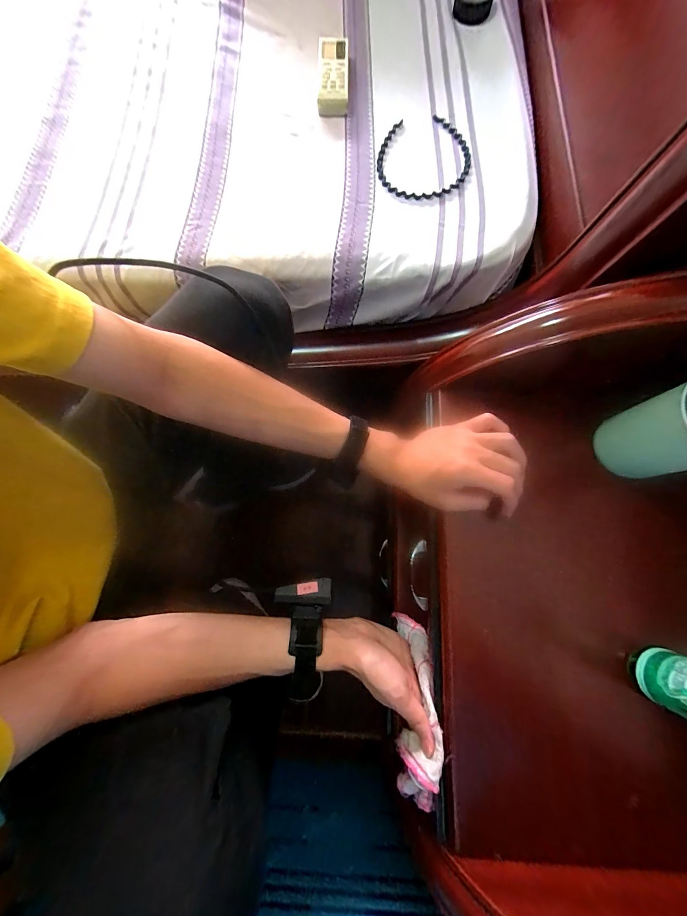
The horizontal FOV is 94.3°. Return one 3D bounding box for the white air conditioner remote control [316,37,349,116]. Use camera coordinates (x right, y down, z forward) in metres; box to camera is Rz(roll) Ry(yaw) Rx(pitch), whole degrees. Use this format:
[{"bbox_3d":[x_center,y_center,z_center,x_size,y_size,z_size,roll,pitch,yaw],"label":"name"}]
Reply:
[{"bbox_3d":[-0.015,-0.547,0.458,0.042,0.026,0.124,0,77,1],"label":"white air conditioner remote control"}]

